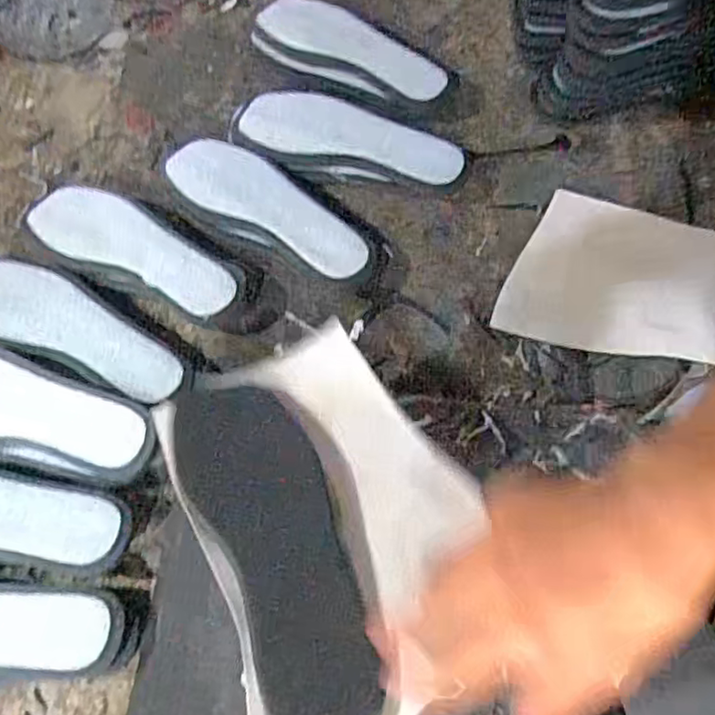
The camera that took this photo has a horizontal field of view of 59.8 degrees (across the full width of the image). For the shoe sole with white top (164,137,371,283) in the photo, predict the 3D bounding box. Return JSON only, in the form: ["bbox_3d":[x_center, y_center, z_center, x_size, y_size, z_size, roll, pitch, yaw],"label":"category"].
[{"bbox_3d":[-0.088,-0.155,0.637,0.234,0.030,0.082,29,72,12],"label":"shoe sole with white top"}]

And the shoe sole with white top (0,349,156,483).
[{"bbox_3d":[-0.294,0.044,0.542,0.244,0.015,0.084,14,86,6],"label":"shoe sole with white top"}]

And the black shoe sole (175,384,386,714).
[{"bbox_3d":[-0.053,0.111,0.410,0.087,0.013,0.258,-15,45,-21],"label":"black shoe sole"}]

